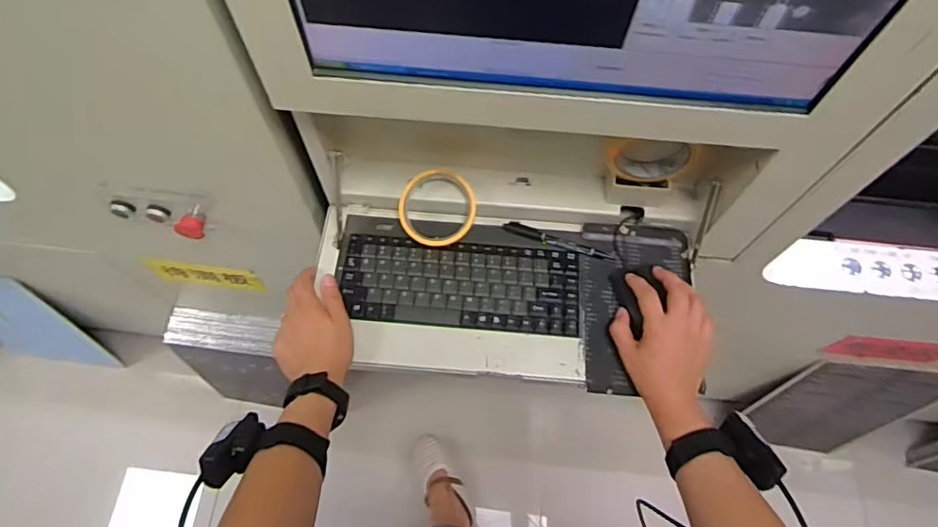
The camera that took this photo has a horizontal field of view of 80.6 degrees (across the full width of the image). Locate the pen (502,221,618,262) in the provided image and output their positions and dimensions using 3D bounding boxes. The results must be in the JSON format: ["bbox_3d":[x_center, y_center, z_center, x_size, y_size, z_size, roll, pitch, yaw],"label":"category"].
[{"bbox_3d":[0.106,-0.027,0.662,0.132,0.013,0.015,22,68,8],"label":"pen"}]

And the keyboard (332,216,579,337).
[{"bbox_3d":[-0.011,0.011,0.648,0.281,0.015,0.133,4,66,1],"label":"keyboard"}]

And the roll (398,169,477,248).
[{"bbox_3d":[-0.037,-0.066,0.655,0.089,0.015,0.090,0,93,0],"label":"roll"}]

